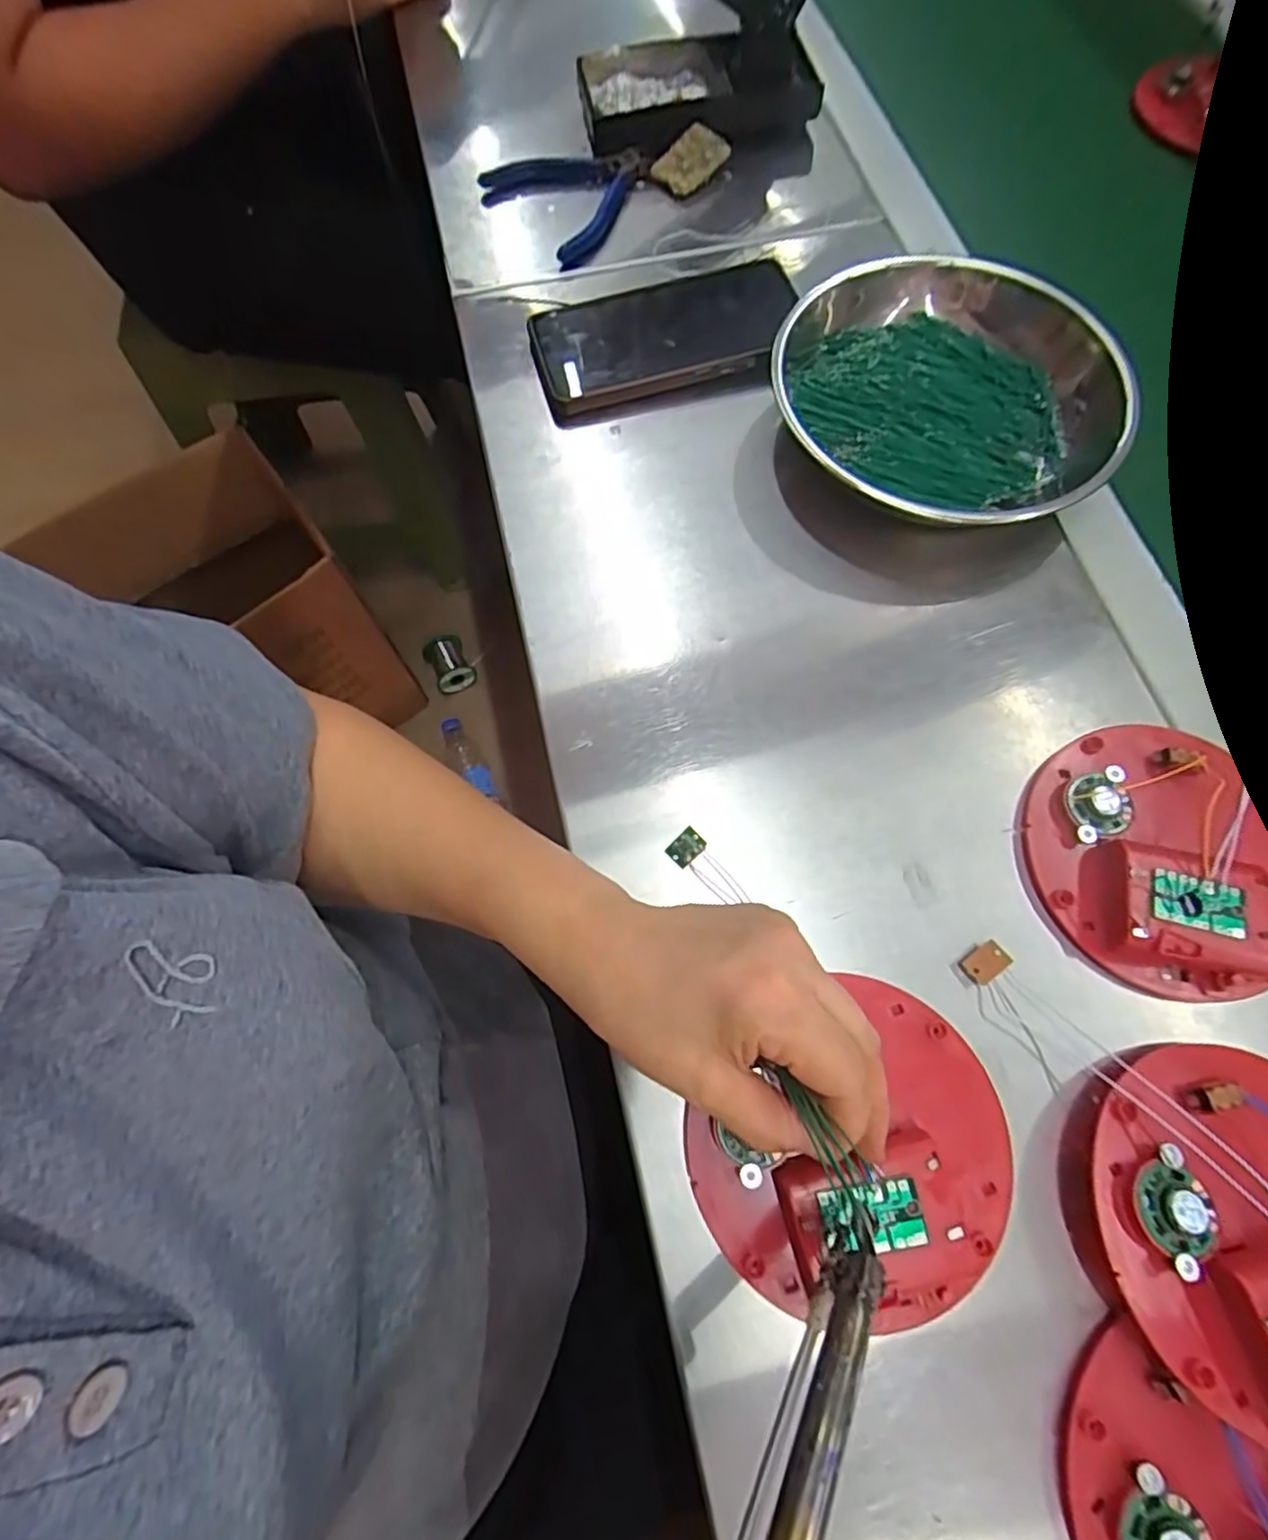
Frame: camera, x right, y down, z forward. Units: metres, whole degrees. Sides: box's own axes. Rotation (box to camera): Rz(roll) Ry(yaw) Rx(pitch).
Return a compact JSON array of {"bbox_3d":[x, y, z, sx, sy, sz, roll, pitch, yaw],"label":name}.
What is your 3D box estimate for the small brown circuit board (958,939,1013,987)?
[{"bbox_3d":[0.151,0.083,0.291,0.017,0.004,0.013,-38,64,-1],"label":"small brown circuit board"}]

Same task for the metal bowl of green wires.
[{"bbox_3d":[0.169,-0.208,0.378,0.172,0.044,0.188,-8,70,0],"label":"metal bowl of green wires"}]

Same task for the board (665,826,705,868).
[{"bbox_3d":[0.024,0.036,0.311,0.016,0.005,0.012,-41,73,-11],"label":"board"}]

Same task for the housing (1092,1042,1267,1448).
[{"bbox_3d":[0.229,0.162,0.242,0.117,0.025,0.111,-1,70,2],"label":"housing"}]

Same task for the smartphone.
[{"bbox_3d":[0.021,-0.265,0.416,0.162,0.015,0.092,-18,70,-4],"label":"smartphone"}]

